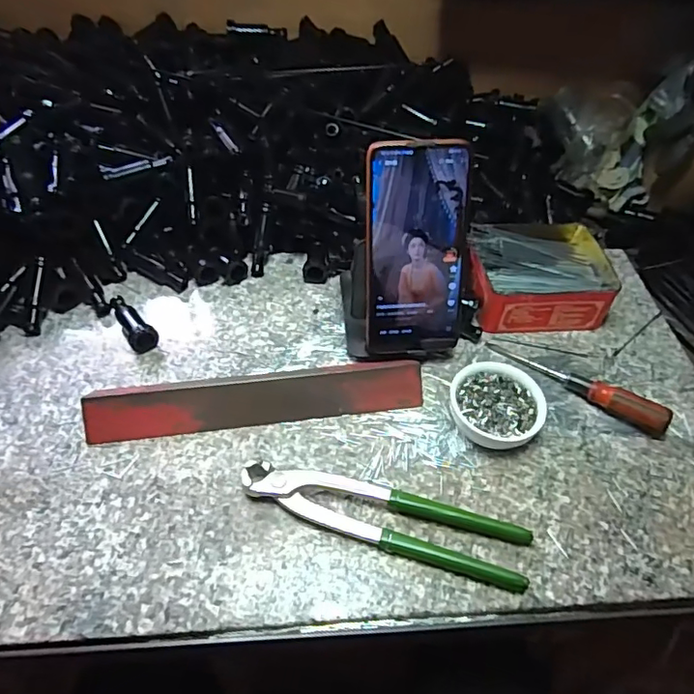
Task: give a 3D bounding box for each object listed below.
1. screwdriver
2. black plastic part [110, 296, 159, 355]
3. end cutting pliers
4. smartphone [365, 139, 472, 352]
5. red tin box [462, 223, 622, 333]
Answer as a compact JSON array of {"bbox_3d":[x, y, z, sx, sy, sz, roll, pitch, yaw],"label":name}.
[{"bbox_3d":[0.192,0.028,0.455,0.153,0.024,0.020,30,55,21],"label":"screwdriver"},{"bbox_3d":[-0.188,-0.023,0.473,0.022,0.021,0.071,-29,57,-24],"label":"black plastic part"},{"bbox_3d":[0.026,0.115,0.375,0.198,0.018,0.045,14,51,10],"label":"end cutting pliers"},{"bbox_3d":[0.054,-0.071,0.417,0.076,0.163,0.007,-5,26,-7],"label":"smartphone"},{"bbox_3d":[0.178,-0.073,0.517,0.136,0.043,0.119,-5,50,-6],"label":"red tin box"}]

